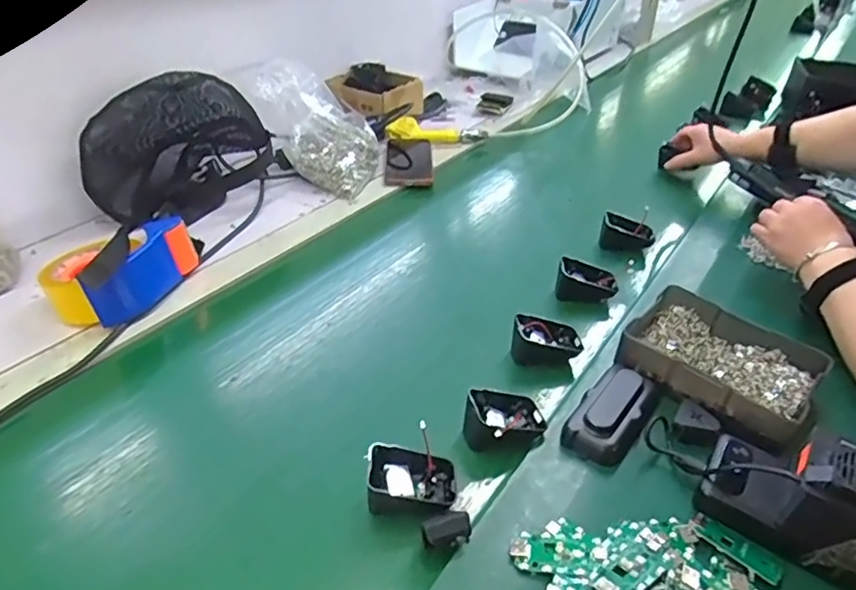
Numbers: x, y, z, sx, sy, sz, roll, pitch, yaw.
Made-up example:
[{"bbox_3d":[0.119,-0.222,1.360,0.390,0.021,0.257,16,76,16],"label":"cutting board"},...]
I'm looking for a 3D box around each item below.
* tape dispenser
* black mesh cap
[{"bbox_3d":[-0.347,-0.036,0.665,0.105,0.077,0.163,11,34,18],"label":"tape dispenser"},{"bbox_3d":[-0.367,-0.213,0.839,0.239,0.182,0.142,-27,41,-35],"label":"black mesh cap"}]

